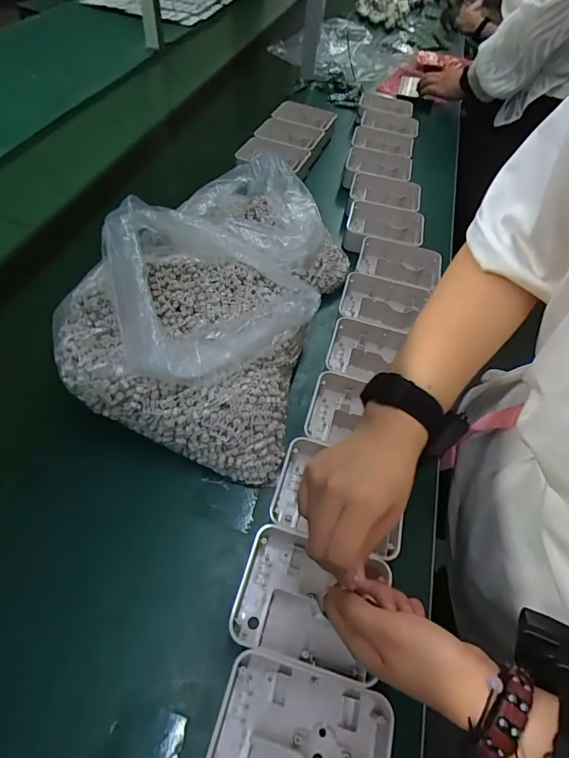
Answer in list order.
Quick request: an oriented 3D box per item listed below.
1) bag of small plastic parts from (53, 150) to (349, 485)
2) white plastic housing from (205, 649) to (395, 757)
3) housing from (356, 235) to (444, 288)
[{"bbox_3d":[-0.057,-0.139,0.531,0.239,0.181,0.483,16,53,9],"label":"bag of small plastic parts"},{"bbox_3d":[0.011,0.278,0.303,0.127,0.036,0.100,13,53,7],"label":"white plastic housing"},{"bbox_3d":[0.187,-0.191,0.653,0.130,0.024,0.077,12,52,6],"label":"housing"}]

